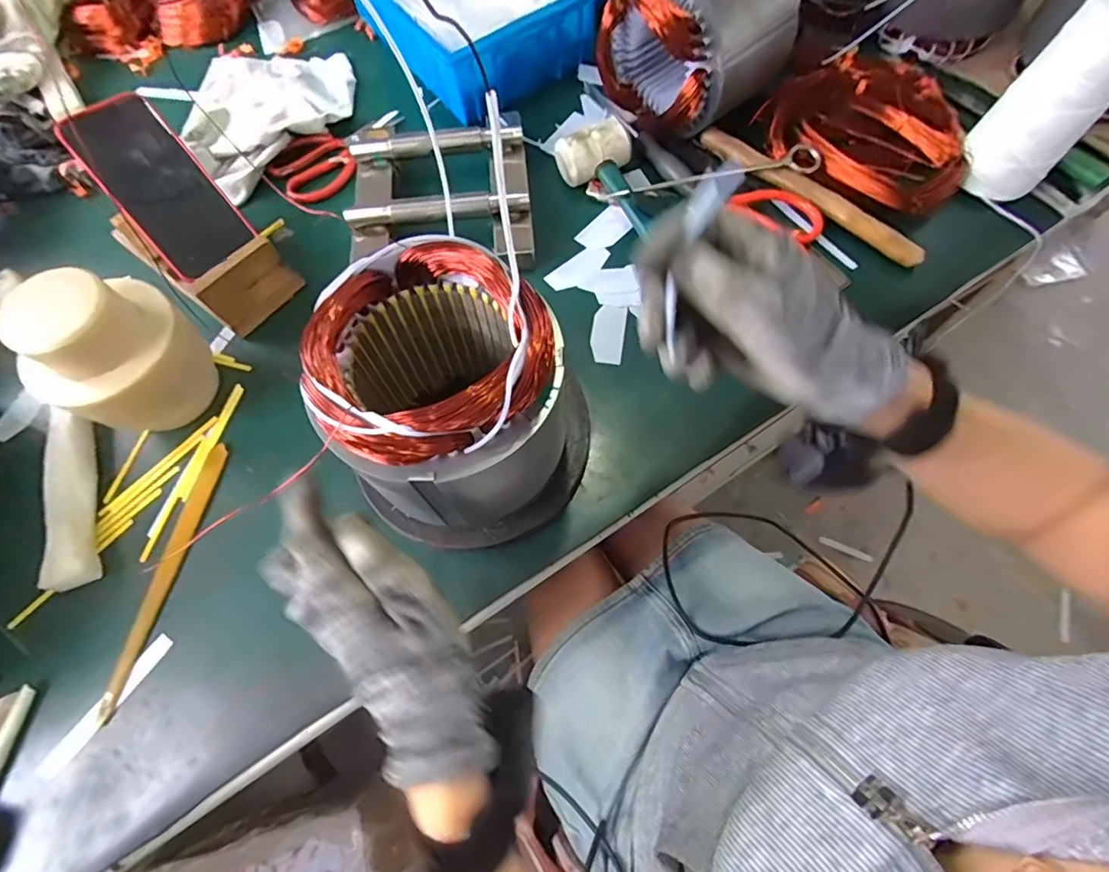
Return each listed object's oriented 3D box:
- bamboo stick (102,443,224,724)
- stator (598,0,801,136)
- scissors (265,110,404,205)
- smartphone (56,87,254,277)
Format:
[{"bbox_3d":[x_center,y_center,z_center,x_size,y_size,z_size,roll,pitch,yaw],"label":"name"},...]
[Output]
[{"bbox_3d":[-0.309,0.107,0.416,0.021,0.007,0.210,7,68,6],"label":"bamboo stick"},{"bbox_3d":[0.142,-0.398,0.513,0.149,0.134,0.149,-42,71,-13],"label":"stator"},{"bbox_3d":[-0.235,-0.318,0.585,0.154,0.030,0.071,-33,70,-10],"label":"scissors"},{"bbox_3d":[-0.360,-0.227,0.480,0.080,0.011,0.150,-39,109,-9],"label":"smartphone"}]

